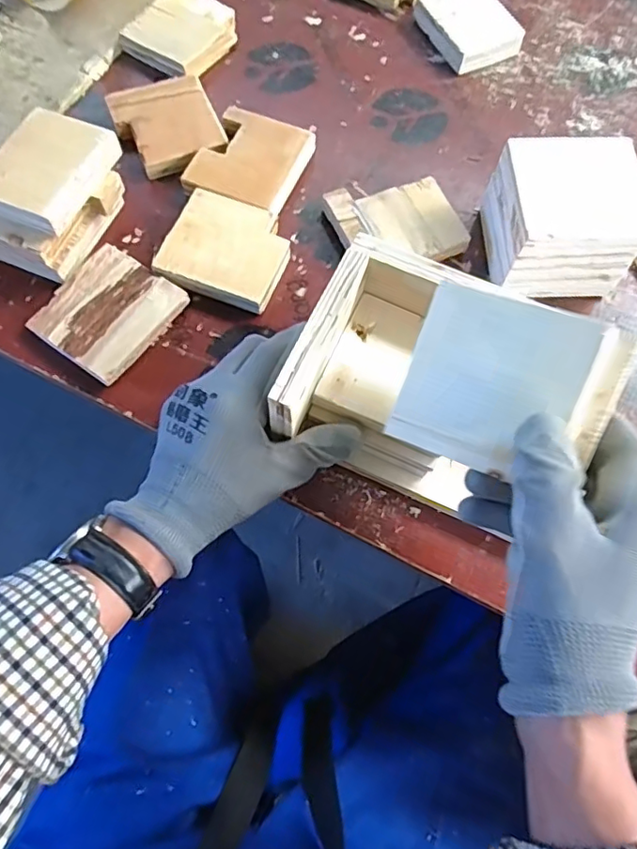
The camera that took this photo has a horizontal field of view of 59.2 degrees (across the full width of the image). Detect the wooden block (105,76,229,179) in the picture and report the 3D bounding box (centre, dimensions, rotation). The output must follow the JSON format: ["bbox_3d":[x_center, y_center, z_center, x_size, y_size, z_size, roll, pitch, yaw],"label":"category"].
[{"bbox_3d":[-0.132,-0.263,0.493,0.084,0.013,0.096,-20,72,-9],"label":"wooden block"}]

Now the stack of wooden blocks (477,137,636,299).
[{"bbox_3d":[0.183,-0.153,0.425,0.093,0.077,0.090,-2,70,-2],"label":"stack of wooden blocks"}]

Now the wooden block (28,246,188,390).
[{"bbox_3d":[-0.159,-0.085,0.423,0.084,0.019,0.090,33,73,10],"label":"wooden block"}]

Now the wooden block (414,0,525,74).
[{"bbox_3d":[0.142,-0.385,0.540,0.069,0.026,0.096,-29,73,-11],"label":"wooden block"}]

